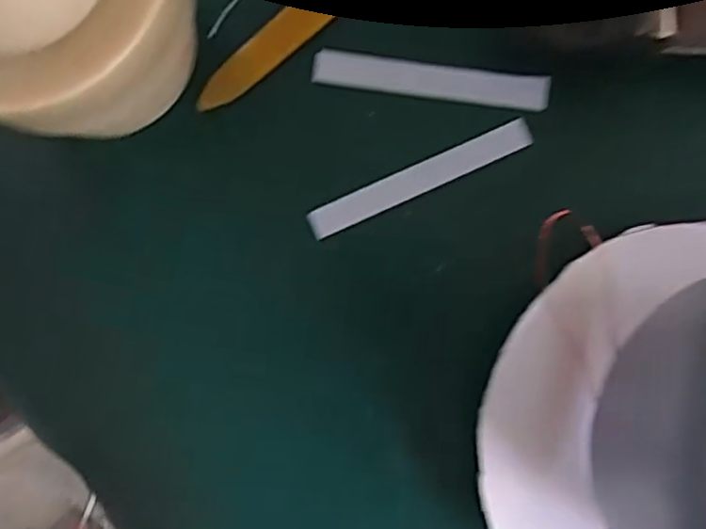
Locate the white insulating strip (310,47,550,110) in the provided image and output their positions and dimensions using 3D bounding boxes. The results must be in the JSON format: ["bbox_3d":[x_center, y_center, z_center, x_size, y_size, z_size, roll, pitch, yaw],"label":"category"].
[{"bbox_3d":[0.037,-0.089,0.332,0.111,0.006,0.016,8,89,0],"label":"white insulating strip"}]

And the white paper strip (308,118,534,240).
[{"bbox_3d":[0.032,-0.041,0.331,0.111,0.004,0.015,-24,89,-1],"label":"white paper strip"}]

